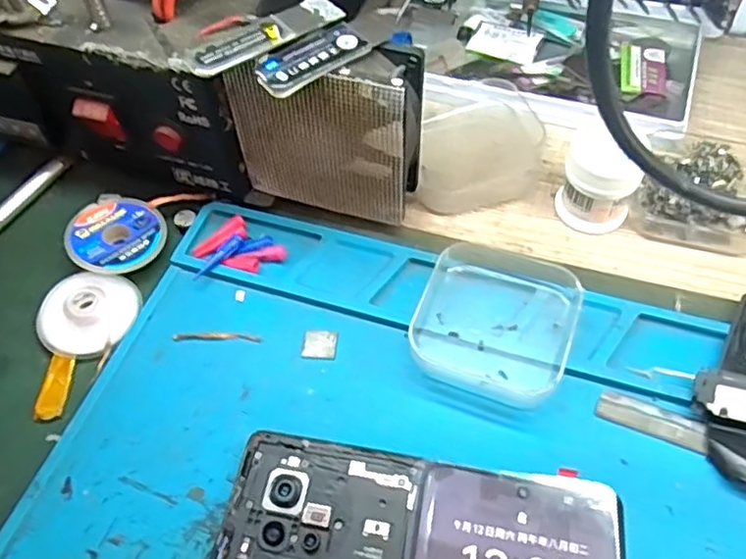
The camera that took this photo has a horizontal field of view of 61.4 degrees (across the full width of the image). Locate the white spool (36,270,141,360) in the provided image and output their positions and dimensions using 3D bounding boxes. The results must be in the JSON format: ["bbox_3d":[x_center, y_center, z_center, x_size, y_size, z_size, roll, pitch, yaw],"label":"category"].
[{"bbox_3d":[-0.130,0.015,0.284,0.040,0.010,0.039,-2,56,3],"label":"white spool"}]

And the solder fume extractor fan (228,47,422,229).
[{"bbox_3d":[-0.019,-0.063,0.285,0.079,0.080,0.028,10,57,11],"label":"solder fume extractor fan"}]

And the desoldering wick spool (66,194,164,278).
[{"bbox_3d":[-0.125,-0.021,0.305,0.044,0.007,0.044,6,56,-8],"label":"desoldering wick spool"}]

